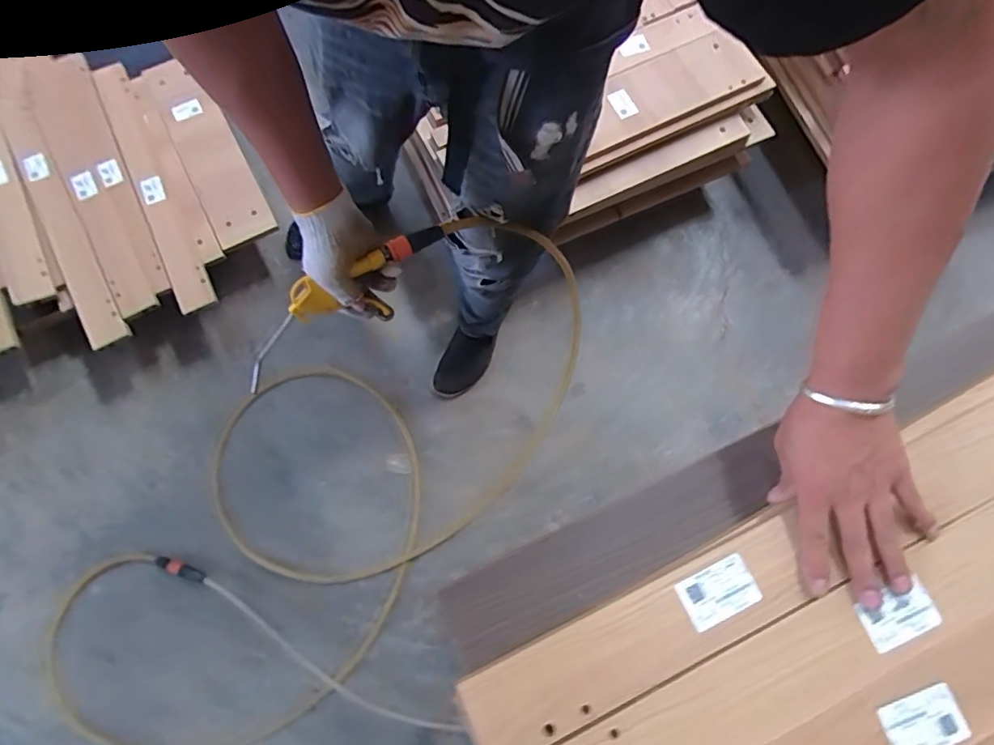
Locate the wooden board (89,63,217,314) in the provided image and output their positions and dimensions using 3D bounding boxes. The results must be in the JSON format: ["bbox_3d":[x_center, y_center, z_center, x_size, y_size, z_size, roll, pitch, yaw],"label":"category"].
[{"bbox_3d":[-0.751,-0.416,1.174,0.070,0.014,0.661,-23,76,-18],"label":"wooden board"}]

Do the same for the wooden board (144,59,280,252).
[{"bbox_3d":[-0.647,-0.504,1.212,0.120,0.014,0.500,-27,78,-9],"label":"wooden board"}]

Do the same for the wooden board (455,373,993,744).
[{"bbox_3d":[0.269,0.138,0.462,0.642,0.019,0.076,-25,74,-7],"label":"wooden board"}]

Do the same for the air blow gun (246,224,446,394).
[{"bbox_3d":[-0.184,-0.087,0.671,0.298,0.087,0.054,-39,76,-15],"label":"air blow gun"}]

